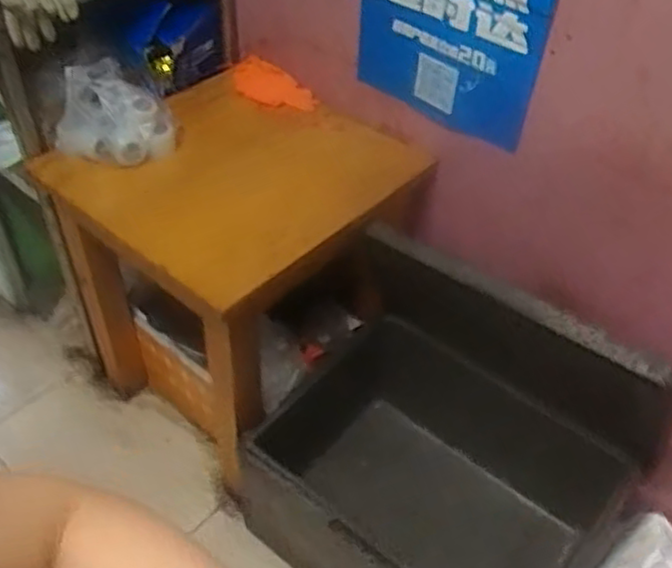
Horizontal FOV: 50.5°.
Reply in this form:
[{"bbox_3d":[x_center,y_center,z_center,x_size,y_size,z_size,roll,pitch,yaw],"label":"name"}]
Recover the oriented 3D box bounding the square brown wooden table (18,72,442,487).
[{"bbox_3d":[-0.242,-0.032,1.690,0.657,0.680,0.575,32,52,26],"label":"square brown wooden table"}]

